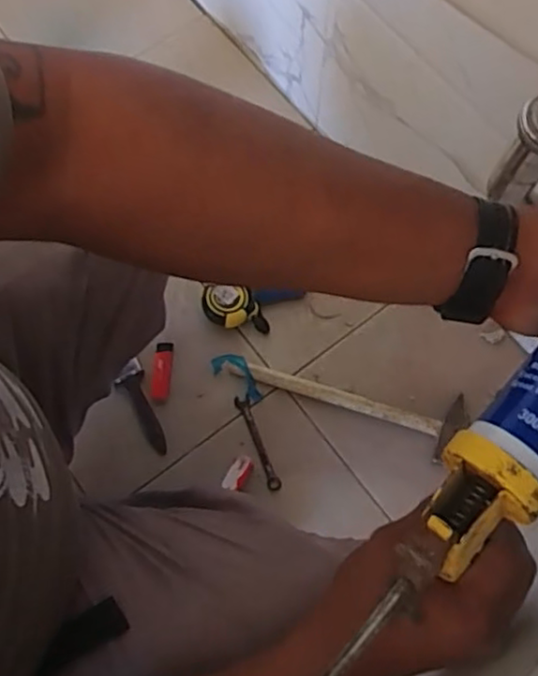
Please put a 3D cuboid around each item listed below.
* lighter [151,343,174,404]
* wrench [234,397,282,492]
[{"bbox_3d":[-0.150,0.047,0.899,0.024,0.006,0.084,4,71,0],"label":"lighter"},{"bbox_3d":[-0.014,0.142,0.871,0.020,0.004,0.134,-21,72,-8],"label":"wrench"}]

